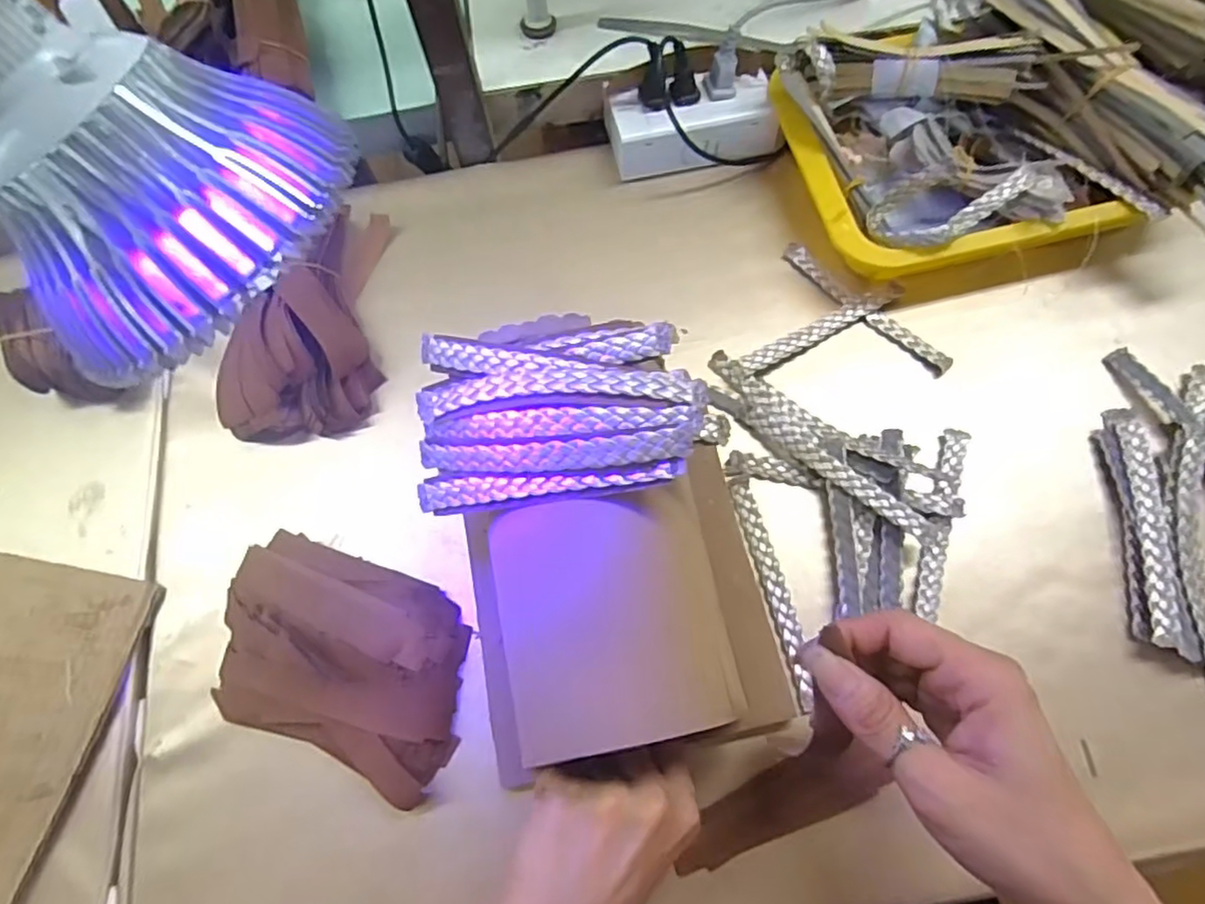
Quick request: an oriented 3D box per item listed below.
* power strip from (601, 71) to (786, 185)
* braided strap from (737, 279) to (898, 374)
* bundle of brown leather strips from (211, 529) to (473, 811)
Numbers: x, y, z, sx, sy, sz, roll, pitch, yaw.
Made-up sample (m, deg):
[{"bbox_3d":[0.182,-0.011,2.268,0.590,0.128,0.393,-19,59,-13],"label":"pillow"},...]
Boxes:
[{"bbox_3d":[0.066,-0.246,0.491,0.126,0.041,0.054,-8,69,0],"label":"power strip"},{"bbox_3d":[0.148,-0.084,0.434,0.127,0.009,0.014,-29,69,-8],"label":"braided strap"},{"bbox_3d":[-0.149,0.114,0.365,0.153,0.031,0.104,20,70,11],"label":"bundle of brown leather strips"}]

